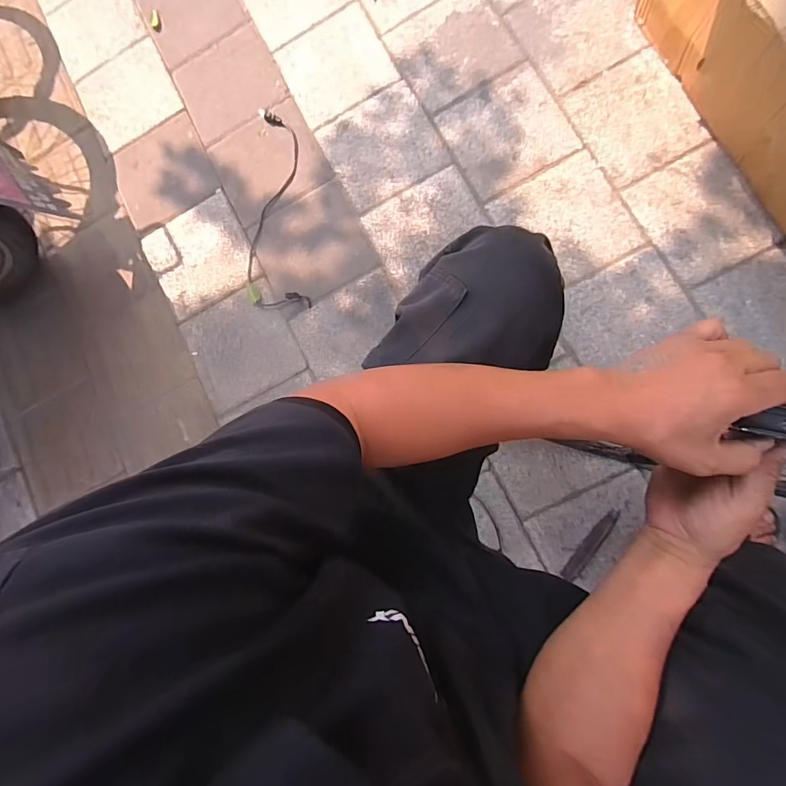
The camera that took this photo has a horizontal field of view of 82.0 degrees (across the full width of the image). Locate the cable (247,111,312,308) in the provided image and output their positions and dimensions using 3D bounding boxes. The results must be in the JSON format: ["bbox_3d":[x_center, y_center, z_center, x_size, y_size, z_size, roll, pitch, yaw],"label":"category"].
[{"bbox_3d":[-0.286,-0.434,1.050,0.149,0.031,0.491,-7,85,8],"label":"cable"}]

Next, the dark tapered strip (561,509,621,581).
[{"bbox_3d":[0.379,0.291,0.866,0.028,0.010,0.160,36,92,9],"label":"dark tapered strip"}]

